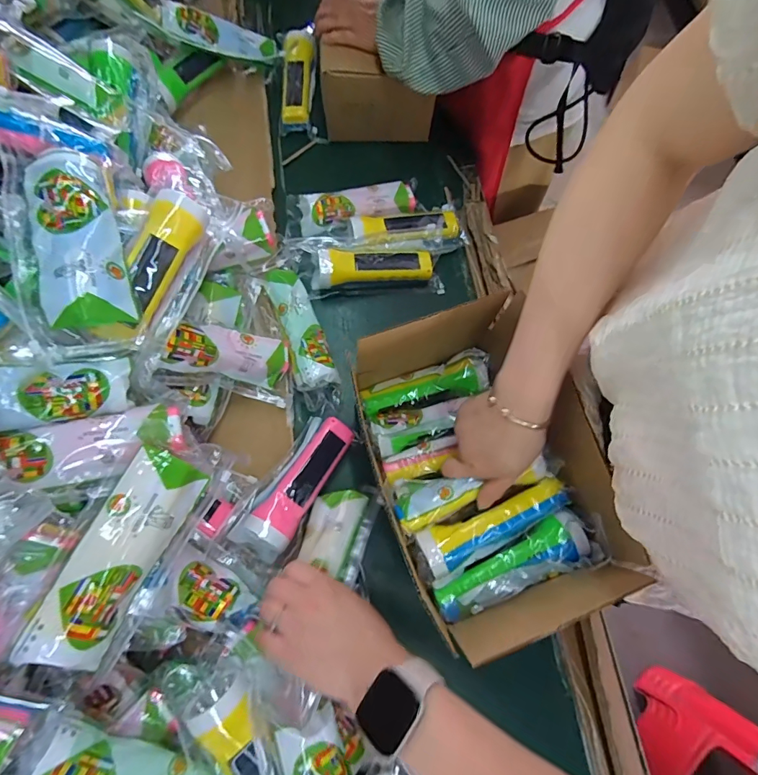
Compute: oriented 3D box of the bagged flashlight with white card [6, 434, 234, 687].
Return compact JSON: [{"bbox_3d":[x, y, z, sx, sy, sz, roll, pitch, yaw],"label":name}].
[{"bbox_3d":[-0.209,0.126,0.354,0.069,0.076,0.190,20,62,5],"label":"bagged flashlight with white card"}]

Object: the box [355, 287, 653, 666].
[{"bbox_3d":[0.104,0.072,0.430,0.192,0.144,0.272,-17,74,-6],"label":"box"}]

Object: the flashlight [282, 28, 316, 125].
[{"bbox_3d":[-0.129,-0.503,0.685,0.059,0.041,0.159,3,86,0],"label":"flashlight"}]

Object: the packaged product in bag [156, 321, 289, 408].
[{"bbox_3d":[-0.173,-0.034,0.488,0.039,0.151,0.076,-12,69,37],"label":"packaged product in bag"}]

